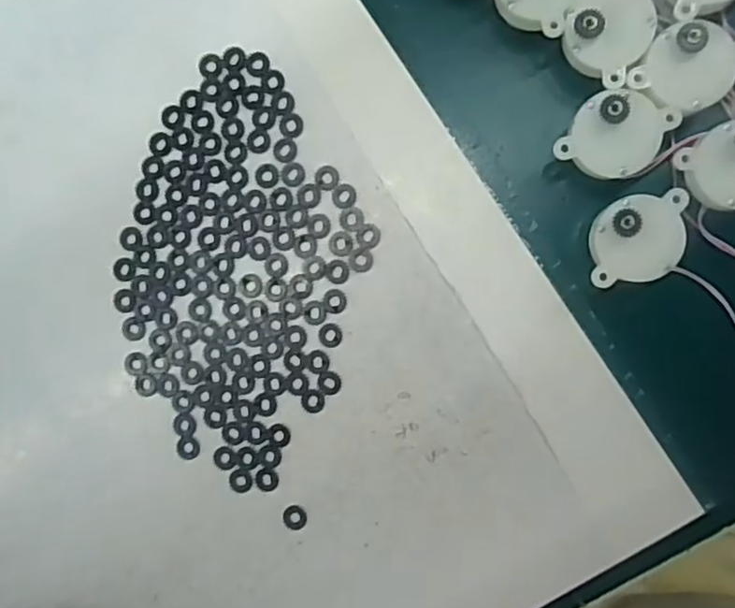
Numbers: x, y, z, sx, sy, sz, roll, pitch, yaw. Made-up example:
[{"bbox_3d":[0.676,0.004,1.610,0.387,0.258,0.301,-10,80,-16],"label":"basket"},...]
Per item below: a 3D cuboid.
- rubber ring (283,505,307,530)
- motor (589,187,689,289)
[{"bbox_3d":[-0.032,0.094,0.291,0.011,0.004,0.011,0,92,7],"label":"rubber ring"},{"bbox_3d":[0.102,-0.025,0.257,0.034,0.031,0.032,-5,91,7],"label":"motor"}]

